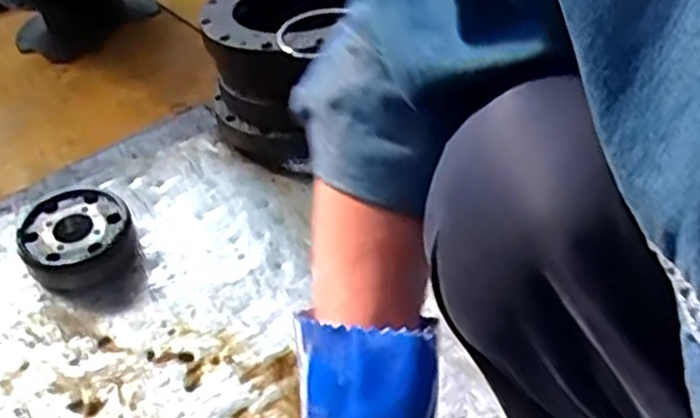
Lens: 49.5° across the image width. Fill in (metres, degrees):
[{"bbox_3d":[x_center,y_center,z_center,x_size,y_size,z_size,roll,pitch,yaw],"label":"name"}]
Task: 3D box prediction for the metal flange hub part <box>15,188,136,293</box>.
[{"bbox_3d":[-0.306,0.034,0.855,0.118,0.067,0.117,-2,41,2],"label":"metal flange hub part"}]

